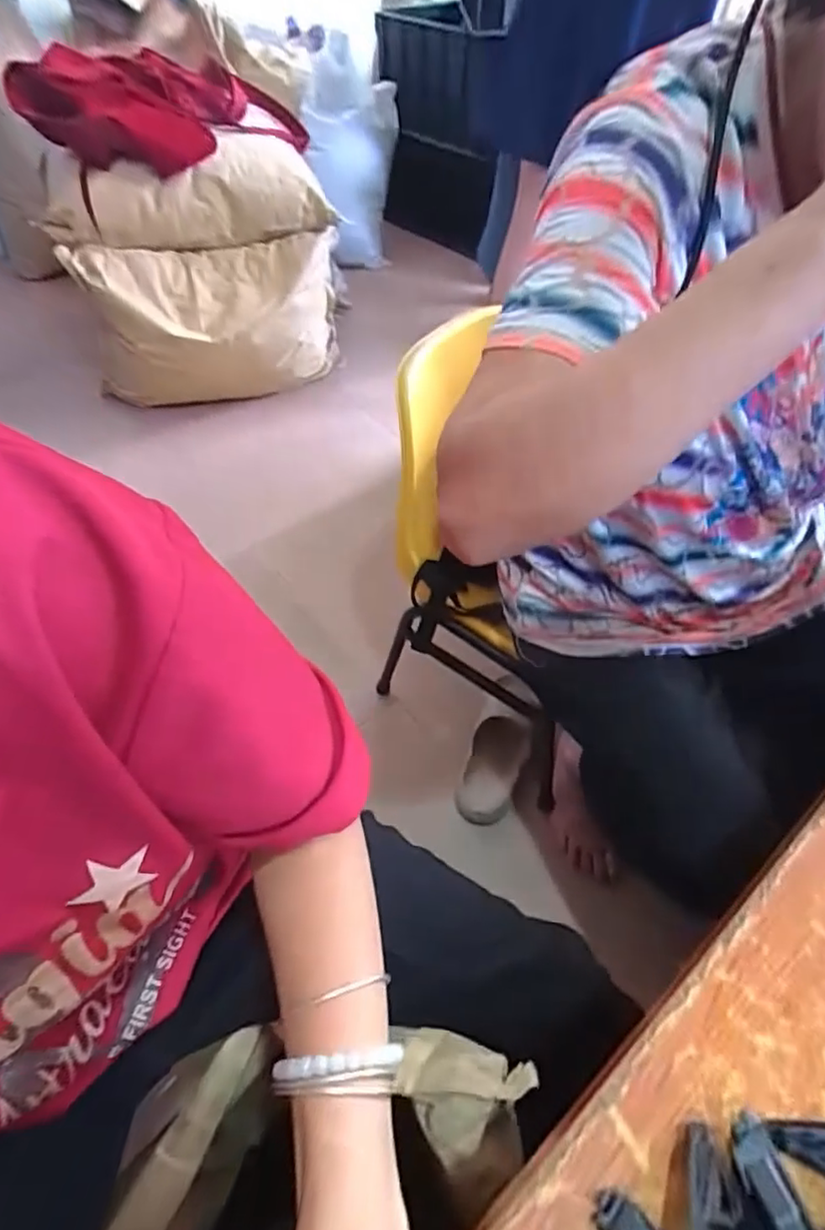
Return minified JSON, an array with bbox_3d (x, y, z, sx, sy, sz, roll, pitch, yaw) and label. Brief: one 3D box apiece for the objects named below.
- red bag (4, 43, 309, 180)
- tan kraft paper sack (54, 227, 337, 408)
[{"bbox_3d":[-0.560,-1.208,1.428,0.685,0.197,0.309,-28,58,-20],"label":"red bag"},{"bbox_3d":[-0.472,-0.724,1.501,0.606,0.334,0.298,-14,54,-11],"label":"tan kraft paper sack"}]

